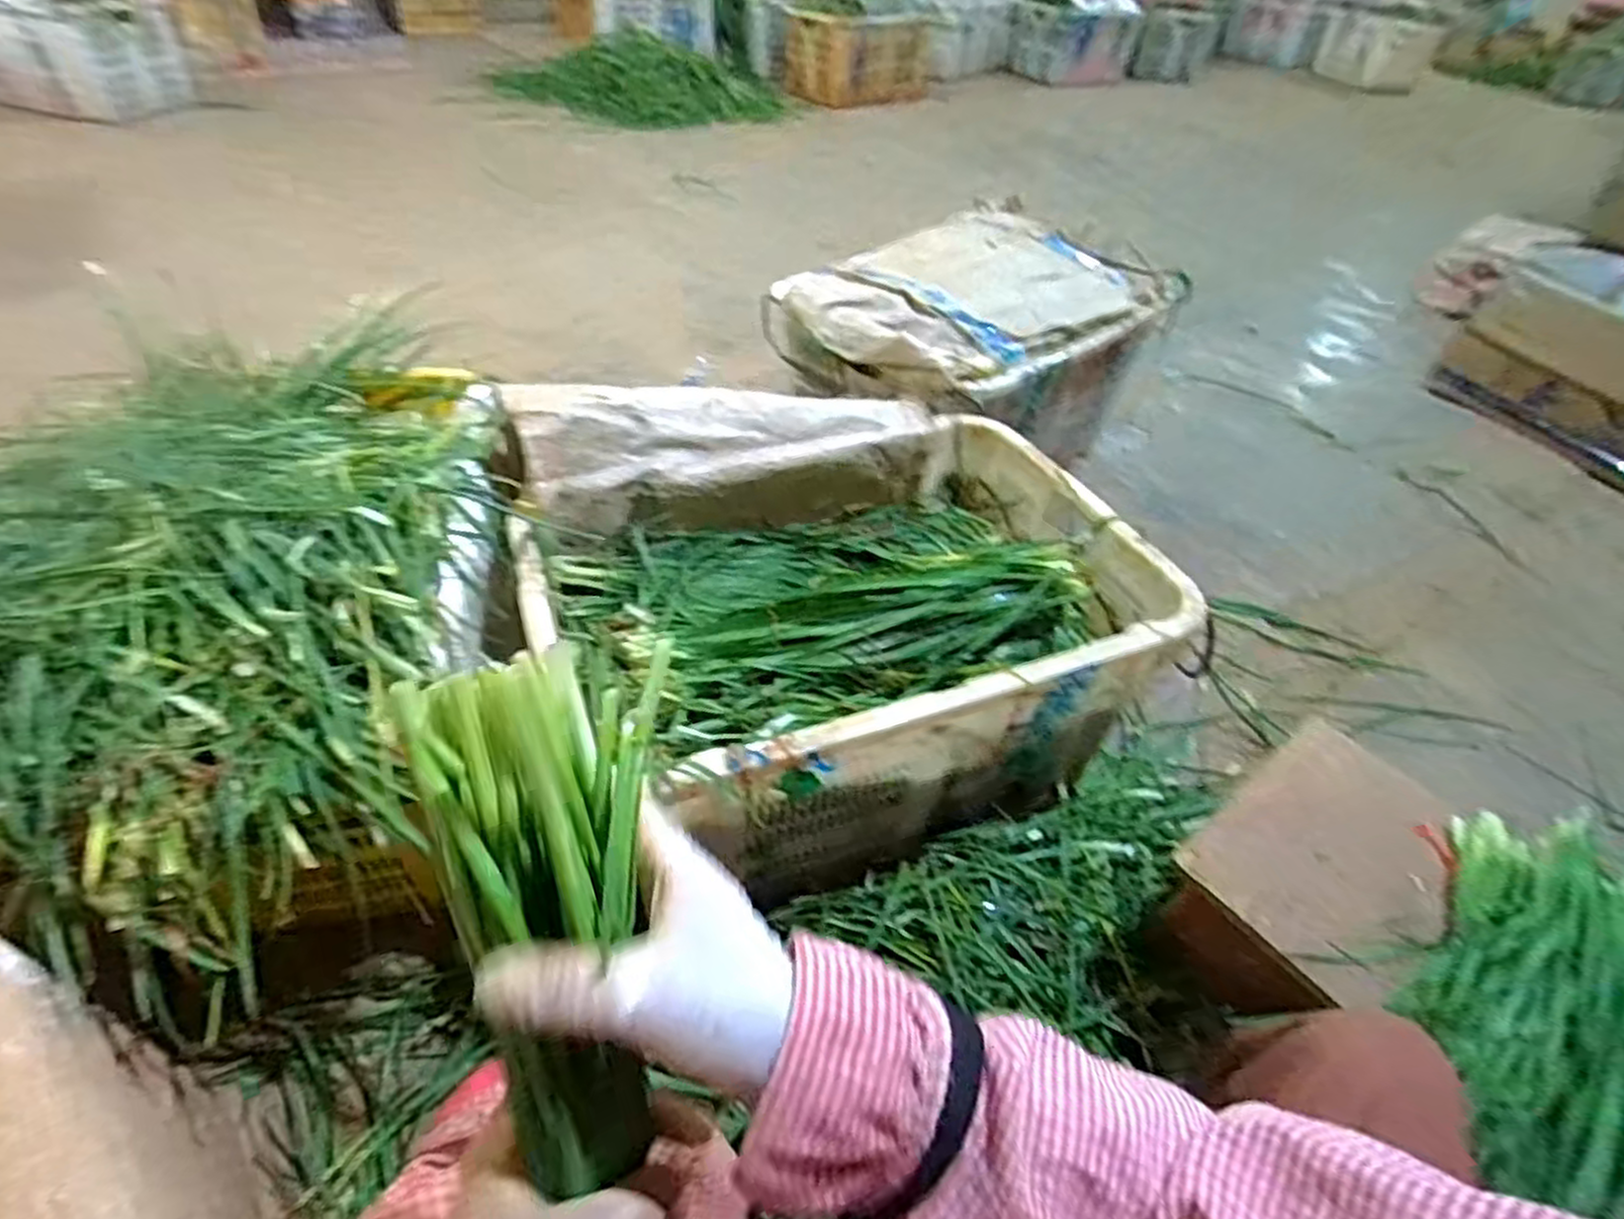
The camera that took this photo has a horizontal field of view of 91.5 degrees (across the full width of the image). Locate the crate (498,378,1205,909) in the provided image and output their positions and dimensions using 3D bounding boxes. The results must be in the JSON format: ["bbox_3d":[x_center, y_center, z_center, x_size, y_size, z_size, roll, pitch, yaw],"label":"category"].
[{"bbox_3d":[0.023,-0.025,0.960,0.672,0.281,0.551,-14,47,-19],"label":"crate"}]

